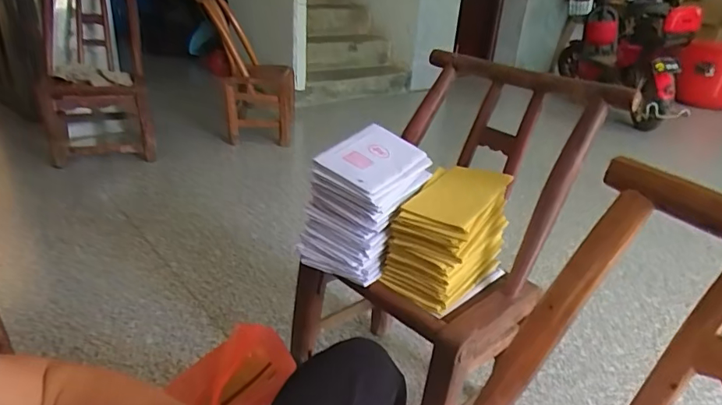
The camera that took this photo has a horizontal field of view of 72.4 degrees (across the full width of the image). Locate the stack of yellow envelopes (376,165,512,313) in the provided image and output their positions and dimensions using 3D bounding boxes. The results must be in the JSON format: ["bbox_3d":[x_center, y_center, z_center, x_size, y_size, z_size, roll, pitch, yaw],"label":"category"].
[{"bbox_3d":[0.156,0.054,0.883,0.151,0.158,0.236,21,31,29],"label":"stack of yellow envelopes"}]

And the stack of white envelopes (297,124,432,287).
[{"bbox_3d":[0.009,-0.002,0.901,0.143,0.197,0.211,19,30,27],"label":"stack of white envelopes"}]

